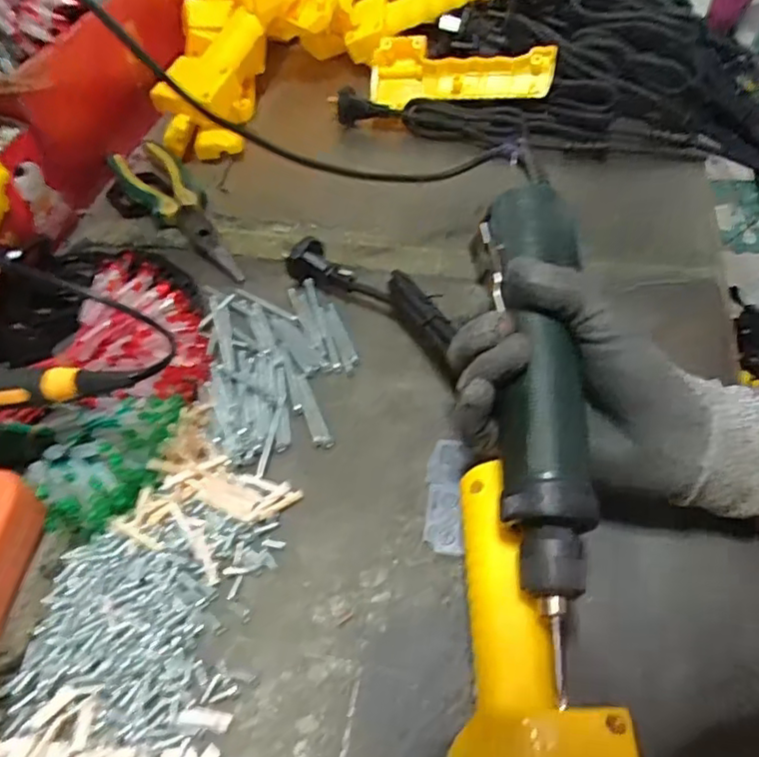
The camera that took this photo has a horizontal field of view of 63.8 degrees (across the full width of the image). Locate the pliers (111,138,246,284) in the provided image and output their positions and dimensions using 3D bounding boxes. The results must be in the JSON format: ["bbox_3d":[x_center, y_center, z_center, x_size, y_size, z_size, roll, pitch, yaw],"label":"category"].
[{"bbox_3d":[-0.164,-0.145,0.500,0.051,0.020,0.195,-32,58,-19],"label":"pliers"}]

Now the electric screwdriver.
[{"bbox_3d":[0.076,0.008,0.292,0.044,0.041,0.238,3,67,-1],"label":"electric screwdriver"}]

